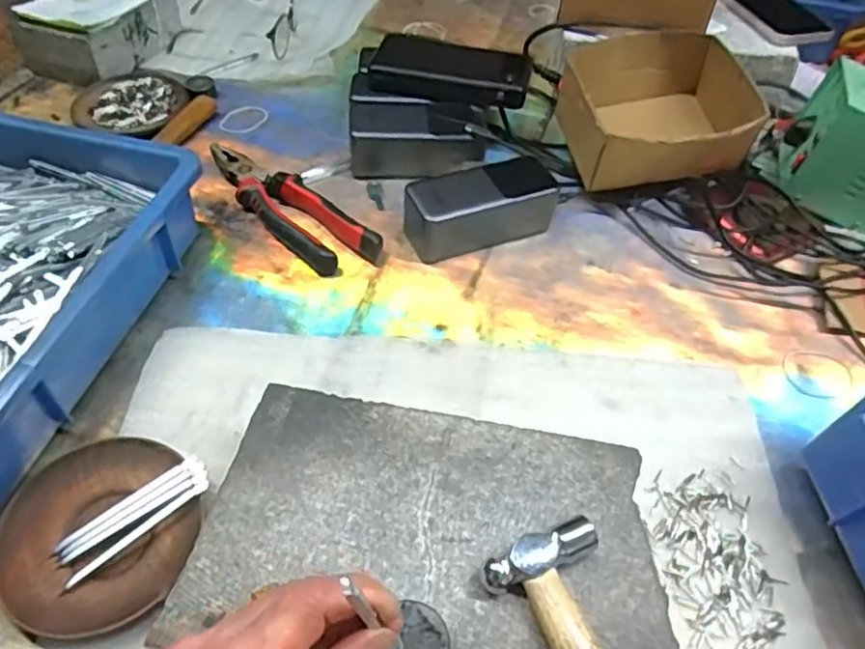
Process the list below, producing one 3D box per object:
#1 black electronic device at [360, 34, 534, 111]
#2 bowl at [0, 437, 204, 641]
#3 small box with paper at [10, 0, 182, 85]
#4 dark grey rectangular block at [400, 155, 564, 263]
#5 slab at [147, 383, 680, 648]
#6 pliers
[{"bbox_3d":[0.018,-0.252,0.627,0.155,0.029,0.068,10,50,4],"label":"black electronic device"},{"bbox_3d":[-0.201,0.122,0.378,0.111,0.015,0.114,2,50,-3],"label":"bowl"},{"bbox_3d":[-0.373,-0.337,0.706,0.108,0.063,0.157,16,51,9],"label":"small box with paper"},{"bbox_3d":[0.042,-0.101,0.557,0.127,0.052,0.055,-19,54,-19],"label":"dark grey rectangular block"},{"bbox_3d":[0.000,0.134,0.349,0.240,0.059,0.160,11,51,5],"label":"slab"},{"bbox_3d":[-0.137,-0.109,0.569,0.211,0.025,0.053,36,57,23],"label":"pliers"}]

